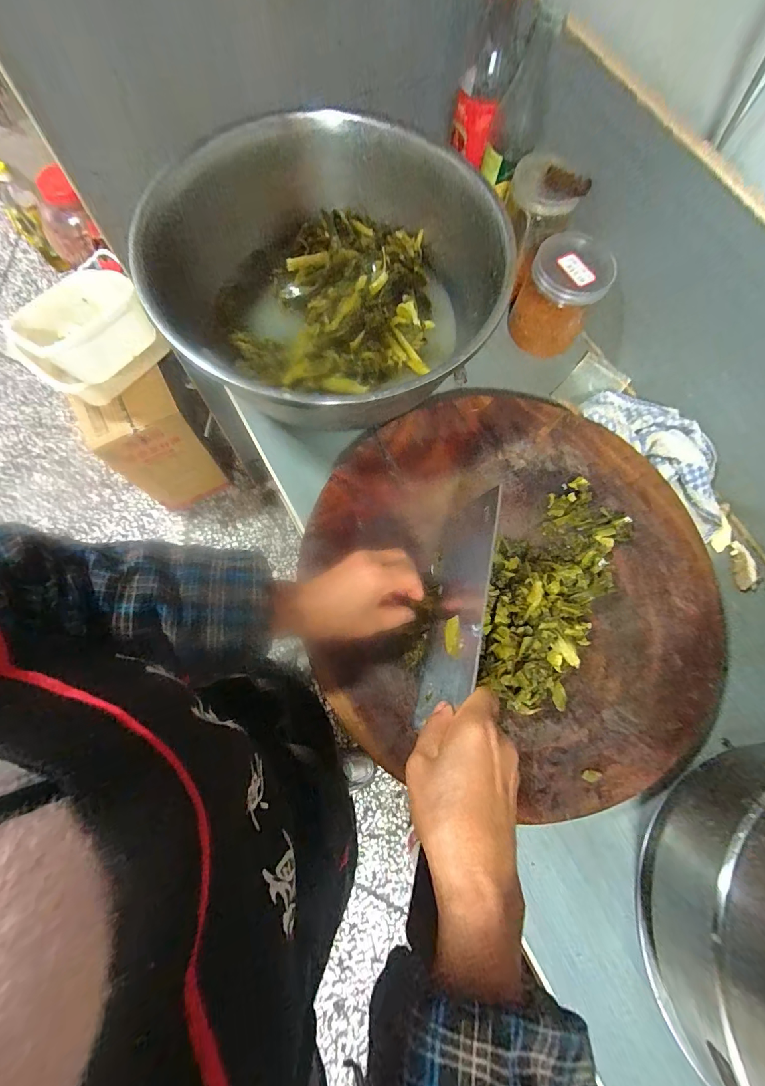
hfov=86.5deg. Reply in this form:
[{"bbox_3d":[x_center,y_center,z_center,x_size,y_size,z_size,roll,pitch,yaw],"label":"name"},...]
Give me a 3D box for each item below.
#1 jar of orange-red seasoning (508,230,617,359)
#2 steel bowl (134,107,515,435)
[{"bbox_3d":[0.215,-0.307,0.503,0.087,0.111,0.079,17,74,3],"label":"jar of orange-red seasoning"},{"bbox_3d":[-0.071,-0.322,0.482,0.372,0.152,0.410,36,76,8],"label":"steel bowl"}]

